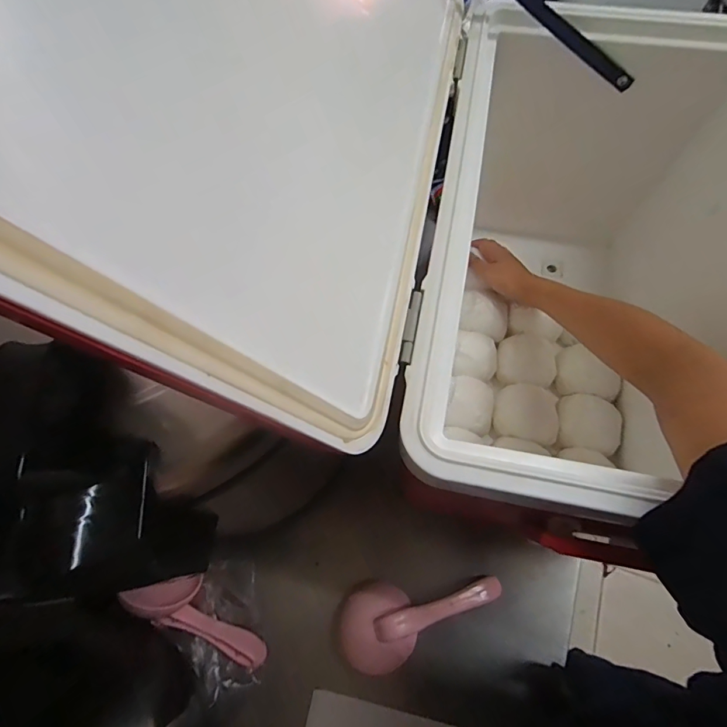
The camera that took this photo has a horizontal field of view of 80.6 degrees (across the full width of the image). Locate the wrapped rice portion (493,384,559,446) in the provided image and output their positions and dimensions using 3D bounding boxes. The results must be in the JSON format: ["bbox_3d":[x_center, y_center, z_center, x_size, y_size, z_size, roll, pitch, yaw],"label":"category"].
[{"bbox_3d":[0.214,0.063,0.567,0.084,0.042,0.077,-1,68,2],"label":"wrapped rice portion"}]

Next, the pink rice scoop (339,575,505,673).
[{"bbox_3d":[0.076,0.304,0.527,0.207,0.070,0.078,-8,67,-17],"label":"pink rice scoop"}]

